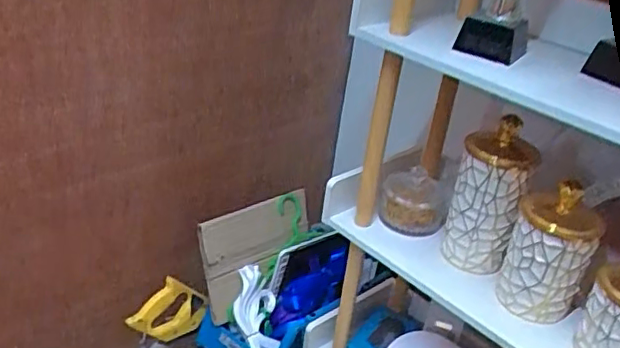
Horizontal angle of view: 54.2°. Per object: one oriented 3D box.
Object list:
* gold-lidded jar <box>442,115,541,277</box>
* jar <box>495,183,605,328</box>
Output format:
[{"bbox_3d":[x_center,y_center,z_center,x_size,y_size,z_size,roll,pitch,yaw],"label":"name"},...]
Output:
[{"bbox_3d":[0.266,0.035,0.915,0.099,0.215,0.086,10,29,4],"label":"gold-lidded jar"},{"bbox_3d":[0.318,0.102,0.810,0.106,0.169,0.091,23,32,26],"label":"jar"}]

